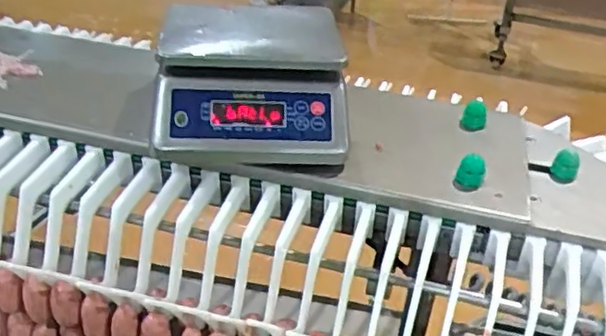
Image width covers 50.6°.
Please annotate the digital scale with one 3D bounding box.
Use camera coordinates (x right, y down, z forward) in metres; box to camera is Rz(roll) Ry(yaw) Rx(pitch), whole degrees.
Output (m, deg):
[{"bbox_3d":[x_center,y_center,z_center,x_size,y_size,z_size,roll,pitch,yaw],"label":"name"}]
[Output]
[{"bbox_3d":[-0.061,-0.111,0.800,0.229,0.115,0.234,3,32,-2],"label":"digital scale"}]

